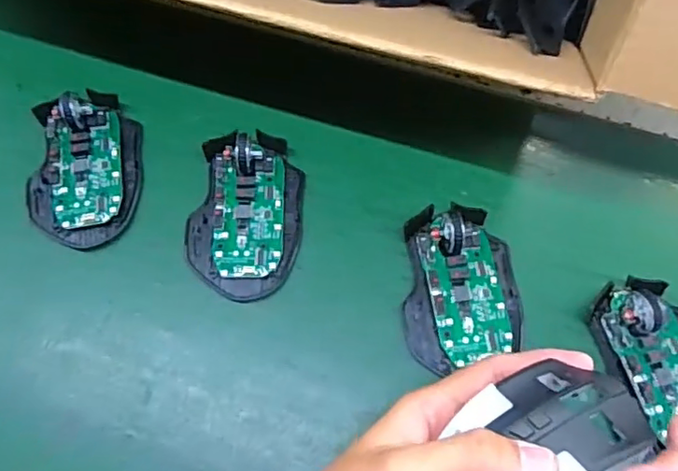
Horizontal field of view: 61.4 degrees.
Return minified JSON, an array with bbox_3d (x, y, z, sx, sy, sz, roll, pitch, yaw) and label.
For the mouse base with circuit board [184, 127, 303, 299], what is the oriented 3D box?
[{"bbox_3d":[-0.062,-0.020,0.374,0.072,0.033,0.114,7,67,2],"label":"mouse base with circuit board"}]

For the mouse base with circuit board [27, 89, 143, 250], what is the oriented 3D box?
[{"bbox_3d":[-0.175,-0.049,0.388,0.074,0.026,0.113,-7,67,-4],"label":"mouse base with circuit board"}]

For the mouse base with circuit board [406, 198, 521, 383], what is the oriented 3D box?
[{"bbox_3d":[0.079,0.030,0.357,0.071,0.032,0.102,0,67,-1],"label":"mouse base with circuit board"}]

